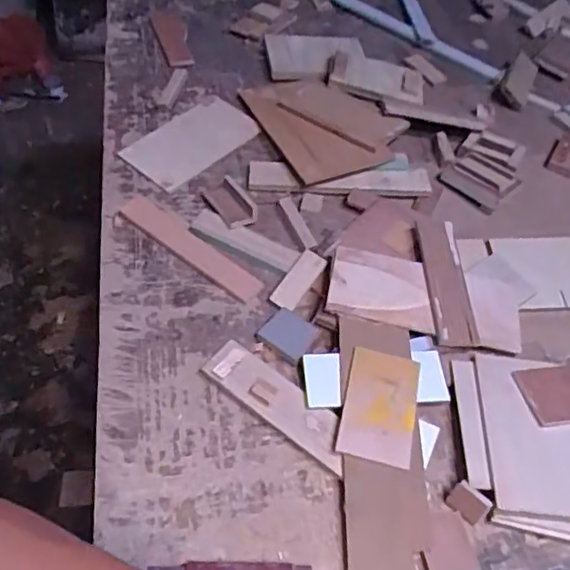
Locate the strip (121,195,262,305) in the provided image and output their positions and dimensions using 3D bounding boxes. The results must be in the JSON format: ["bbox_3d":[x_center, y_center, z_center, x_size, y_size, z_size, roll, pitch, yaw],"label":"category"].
[{"bbox_3d":[-0.129,-0.053,0.771,0.234,0.008,0.043,34,59,20],"label":"strip"}]

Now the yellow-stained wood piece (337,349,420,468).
[{"bbox_3d":[0.105,0.132,0.632,0.080,0.007,0.124,16,56,0],"label":"yellow-stained wood piece"}]

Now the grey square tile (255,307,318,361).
[{"bbox_3d":[0.003,0.060,0.691,0.057,0.016,0.051,30,58,18],"label":"grey square tile"}]

